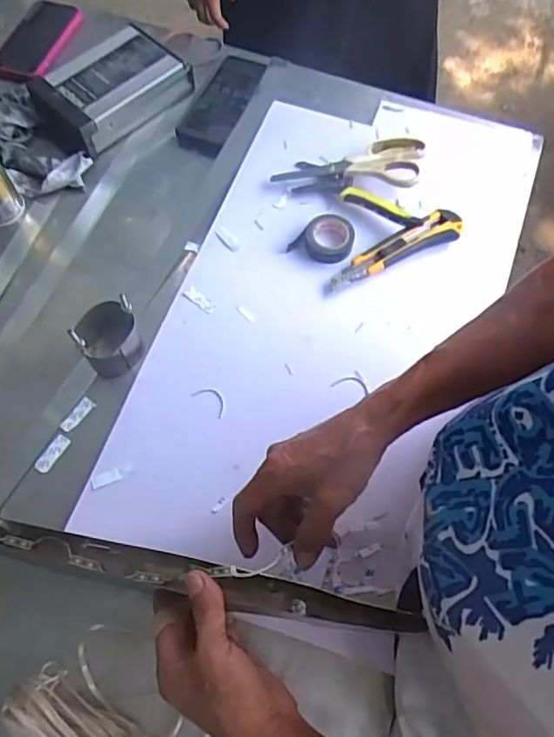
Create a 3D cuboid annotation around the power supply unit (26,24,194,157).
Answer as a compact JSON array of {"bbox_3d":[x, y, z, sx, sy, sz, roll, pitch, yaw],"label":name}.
[{"bbox_3d":[-0.225,-0.363,0.715,0.119,0.052,0.203,38,71,18],"label":"power supply unit"}]

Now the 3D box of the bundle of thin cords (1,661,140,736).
[{"bbox_3d":[-0.158,0.285,0.426,0.114,0.032,0.055,29,68,14],"label":"bundle of thin cords"}]

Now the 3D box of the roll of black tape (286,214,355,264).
[{"bbox_3d":[0.055,-0.152,0.634,0.069,0.019,0.058,22,67,11],"label":"roll of black tape"}]

